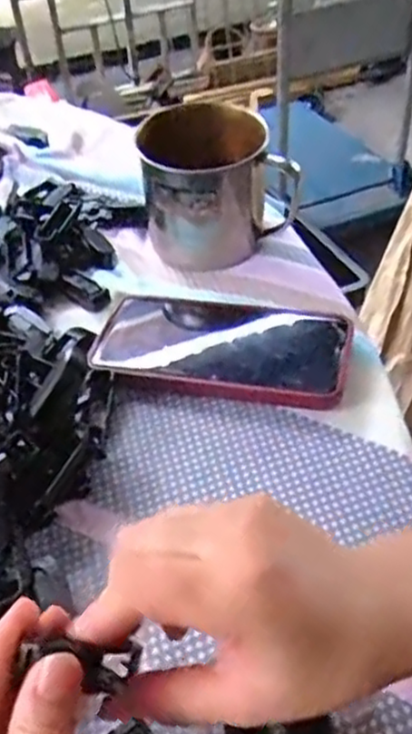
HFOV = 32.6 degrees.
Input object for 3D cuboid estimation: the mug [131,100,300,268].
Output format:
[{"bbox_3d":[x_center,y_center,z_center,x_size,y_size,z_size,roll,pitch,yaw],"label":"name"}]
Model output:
[{"bbox_3d":[0.009,-0.134,0.513,0.108,0.095,0.081,-8,45,-3],"label":"mug"}]

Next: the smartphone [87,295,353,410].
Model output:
[{"bbox_3d":[0.009,-0.015,0.442,0.157,0.014,0.076,6,46,11],"label":"smartphone"}]

